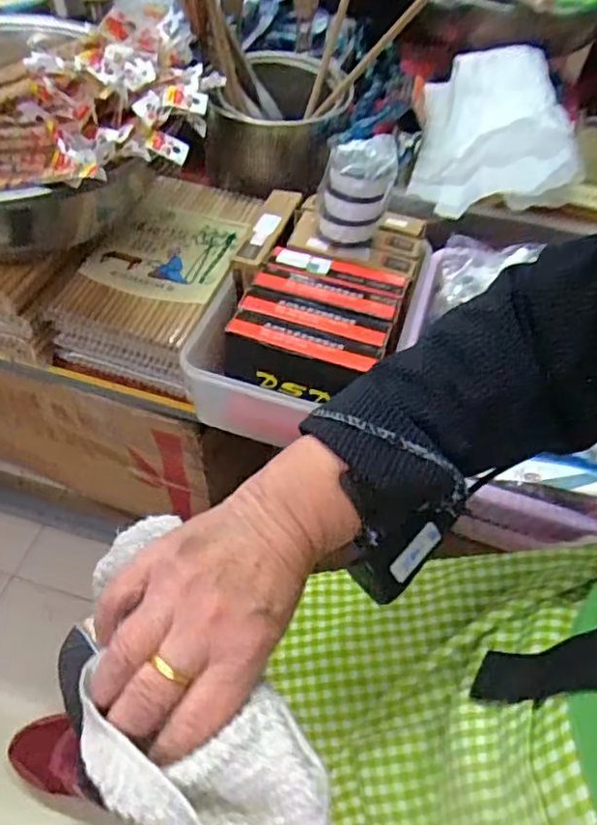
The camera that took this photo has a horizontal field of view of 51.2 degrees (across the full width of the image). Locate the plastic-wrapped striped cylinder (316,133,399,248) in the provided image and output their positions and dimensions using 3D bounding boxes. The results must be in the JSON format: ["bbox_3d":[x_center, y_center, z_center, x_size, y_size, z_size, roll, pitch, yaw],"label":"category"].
[{"bbox_3d":[0.053,-0.206,0.572,0.063,0.088,0.051,5,51,-1],"label":"plastic-wrapped striped cylinder"}]

